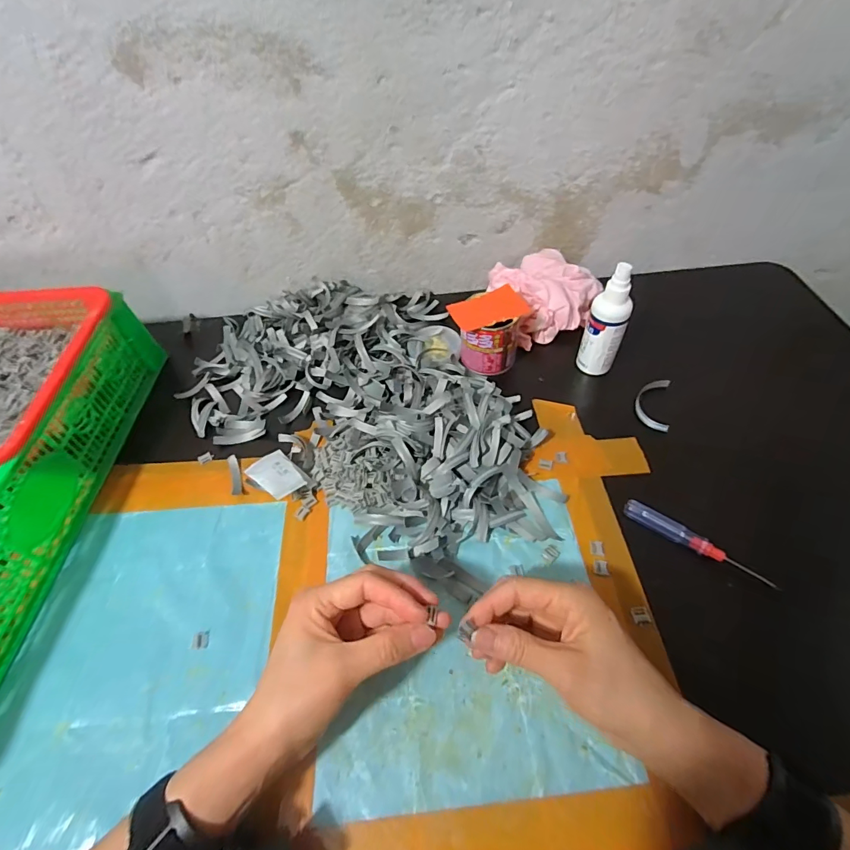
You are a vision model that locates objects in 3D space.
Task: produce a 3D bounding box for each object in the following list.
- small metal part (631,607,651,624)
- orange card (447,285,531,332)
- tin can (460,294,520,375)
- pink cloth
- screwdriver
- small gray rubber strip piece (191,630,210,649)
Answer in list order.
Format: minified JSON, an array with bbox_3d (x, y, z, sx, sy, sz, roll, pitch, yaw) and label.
[{"bbox_3d":[0.172,0.151,0.347,0.011,0.005,0.012,-6,51,1],"label":"small metal part"},{"bbox_3d":[0.073,-0.131,0.487,0.086,0.006,0.053,-16,57,-10],"label":"orange card"},{"bbox_3d":[0.071,-0.103,0.504,0.063,0.058,0.061,27,59,24],"label":"tin can"},{"bbox_3d":[0.150,-0.167,0.550,0.121,0.056,0.118,-18,52,-8],"label":"pink cloth"},{"bbox_3d":[0.230,0.100,0.373,0.118,0.013,0.015,30,60,26],"label":"screwdriver"},{"bbox_3d":[-0.182,0.174,0.354,0.013,0.004,0.014,-6,51,1],"label":"small gray rubber strip piece"}]

